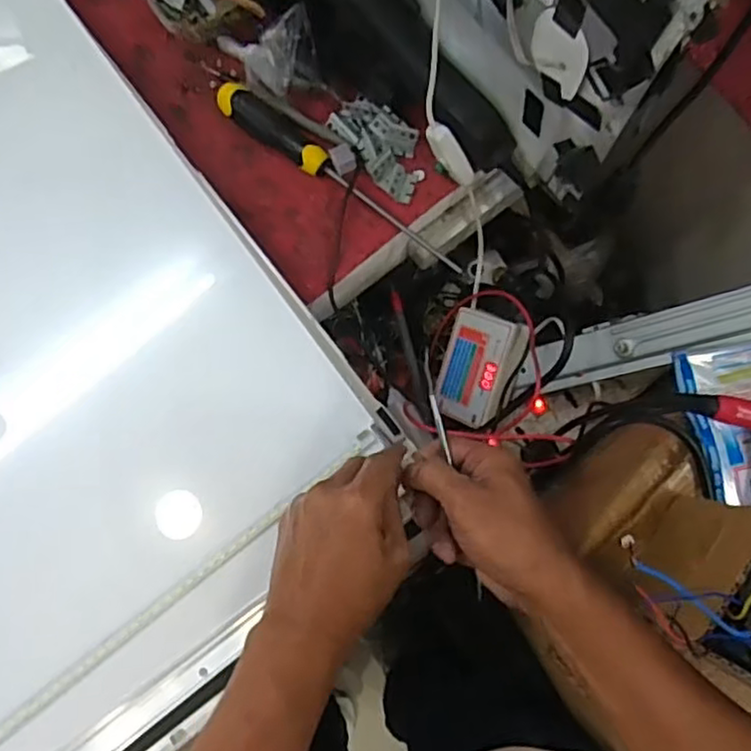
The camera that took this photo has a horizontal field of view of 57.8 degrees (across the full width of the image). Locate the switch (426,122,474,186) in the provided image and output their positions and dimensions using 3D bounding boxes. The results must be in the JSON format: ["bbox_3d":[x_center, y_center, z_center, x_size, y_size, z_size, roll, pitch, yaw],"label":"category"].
[{"bbox_3d":[0.058,-0.166,0.517,0.017,0.061,0.015,28,80,44],"label":"switch"}]

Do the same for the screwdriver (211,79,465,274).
[{"bbox_3d":[-0.028,-0.157,0.541,0.230,0.030,0.026,37,83,7],"label":"screwdriver"}]

